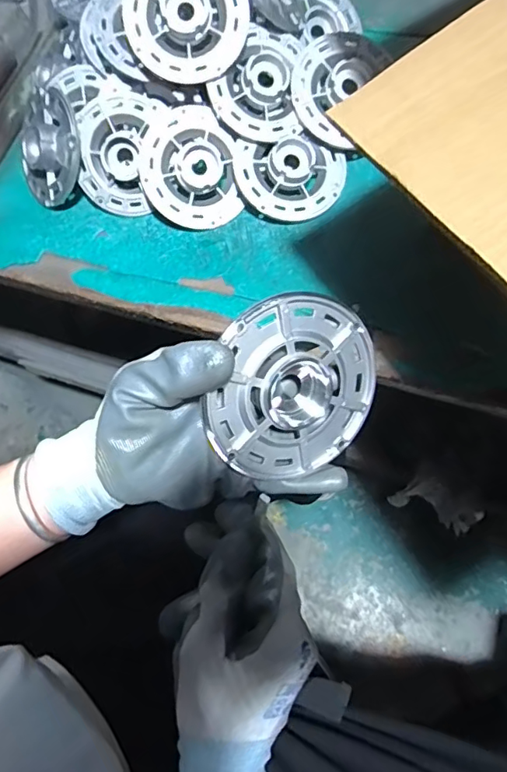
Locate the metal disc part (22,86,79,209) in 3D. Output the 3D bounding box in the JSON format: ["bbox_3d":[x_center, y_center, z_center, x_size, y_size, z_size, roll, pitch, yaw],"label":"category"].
[{"bbox_3d":[-0.213,-0.240,0.538,0.085,0.103,0.020,51,34,15],"label":"metal disc part"}]

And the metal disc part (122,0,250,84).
[{"bbox_3d":[-0.061,-0.334,0.472,0.106,0.021,0.108,-1,100,-3],"label":"metal disc part"}]

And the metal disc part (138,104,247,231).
[{"bbox_3d":[-0.060,-0.210,0.507,0.092,0.019,0.110,-10,101,-10],"label":"metal disc part"}]

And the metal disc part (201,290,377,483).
[{"bbox_3d":[0.020,-0.002,0.312,0.105,0.105,0.029,-23,25,-17],"label":"metal disc part"}]

